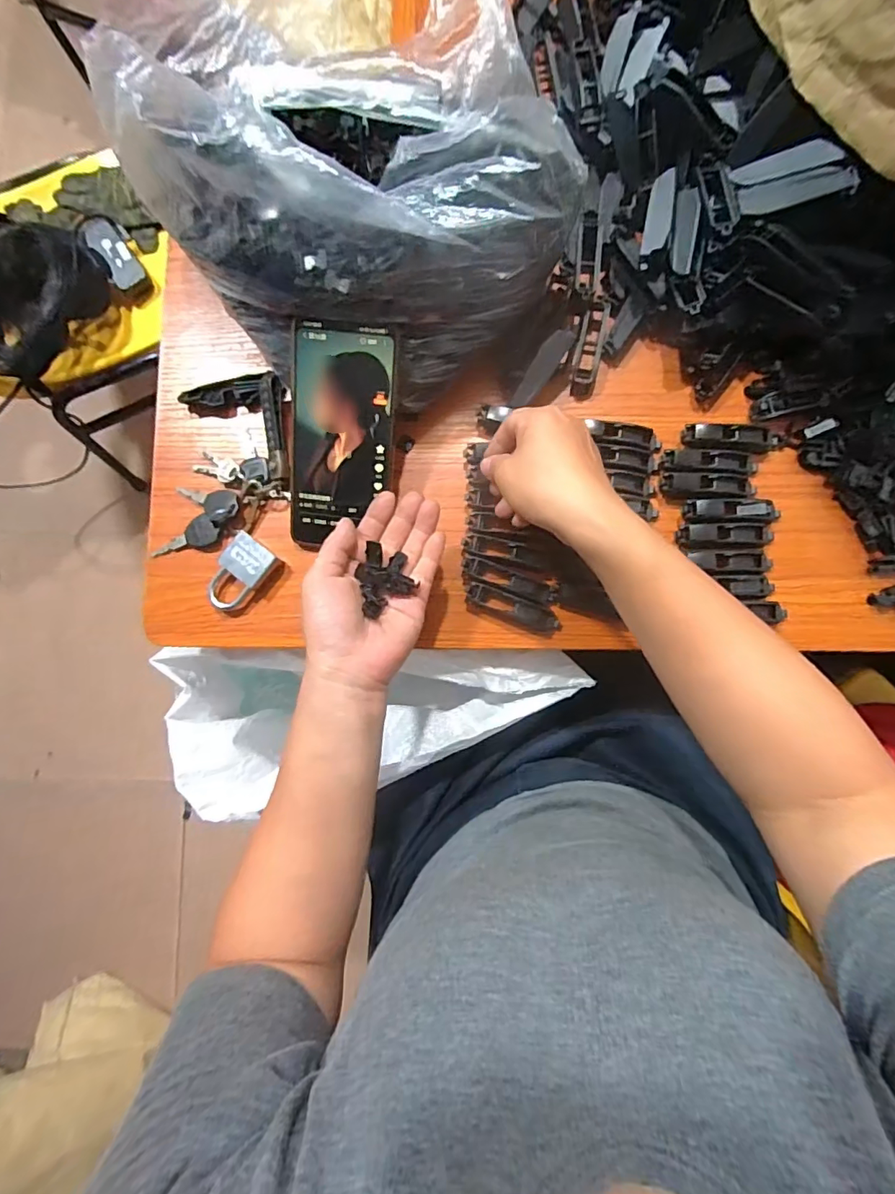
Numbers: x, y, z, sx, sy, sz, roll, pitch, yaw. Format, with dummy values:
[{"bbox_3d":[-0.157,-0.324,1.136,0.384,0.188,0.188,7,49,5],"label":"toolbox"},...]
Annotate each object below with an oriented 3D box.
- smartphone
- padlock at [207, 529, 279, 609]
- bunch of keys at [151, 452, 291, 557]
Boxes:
[{"bbox_3d":[-0.079,-0.118,0.381,0.078,0.007,0.158,5,107,3],"label":"smartphone"},{"bbox_3d":[-0.166,-0.018,0.402,0.036,0.022,0.060,39,87,5],"label":"padlock"},{"bbox_3d":[-0.190,-0.081,0.410,0.114,0.015,0.066,-20,84,0],"label":"bunch of keys"}]

